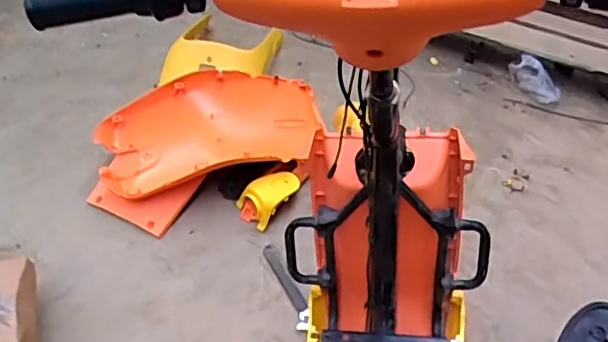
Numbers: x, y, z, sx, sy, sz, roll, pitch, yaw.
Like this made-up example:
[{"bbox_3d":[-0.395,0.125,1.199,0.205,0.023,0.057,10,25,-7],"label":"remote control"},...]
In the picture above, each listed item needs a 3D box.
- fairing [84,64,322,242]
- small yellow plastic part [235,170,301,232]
[{"bbox_3d":[-0.239,-0.098,1.585,0.648,0.164,0.327,-21,54,-19],"label":"fairing"},{"bbox_3d":[-0.096,0.063,1.558,0.114,0.082,0.155,33,53,23],"label":"small yellow plastic part"}]

